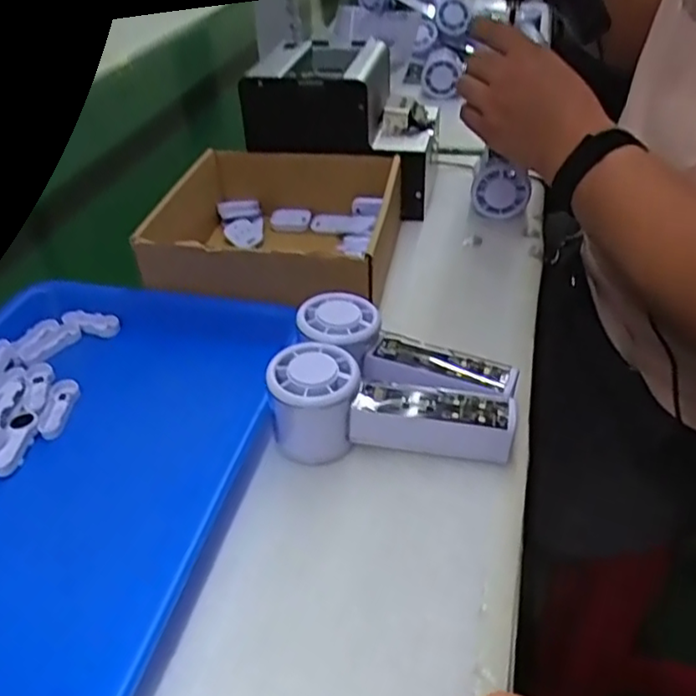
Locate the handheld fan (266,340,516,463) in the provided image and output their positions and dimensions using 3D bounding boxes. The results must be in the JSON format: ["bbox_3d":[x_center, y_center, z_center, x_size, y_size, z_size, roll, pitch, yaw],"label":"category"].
[{"bbox_3d":[0.027,0.040,0.420,0.153,0.058,0.057,4,40,11],"label":"handheld fan"}]

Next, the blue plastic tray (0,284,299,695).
[{"bbox_3d":[-0.190,0.062,0.420,0.250,0.030,0.334,6,41,12],"label":"blue plastic tray"}]

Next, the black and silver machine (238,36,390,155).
[{"bbox_3d":[-0.031,-0.271,0.697,0.136,0.075,0.139,3,40,9],"label":"black and silver machine"}]

